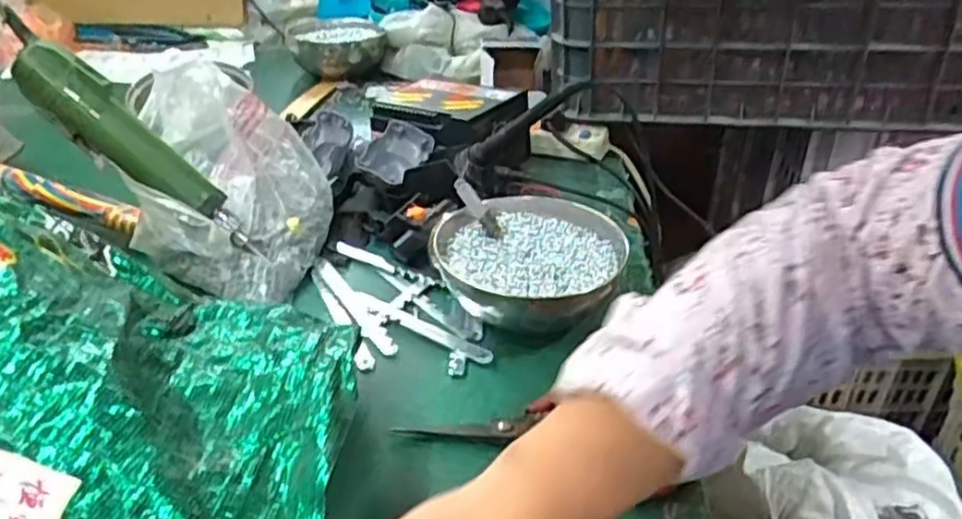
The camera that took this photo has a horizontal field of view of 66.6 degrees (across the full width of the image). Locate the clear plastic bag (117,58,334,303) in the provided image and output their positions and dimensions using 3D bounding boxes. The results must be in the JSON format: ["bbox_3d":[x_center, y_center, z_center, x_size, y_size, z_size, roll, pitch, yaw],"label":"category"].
[{"bbox_3d":[-0.219,-0.073,0.630,0.151,0.164,0.134,0,32,-1],"label":"clear plastic bag"}]

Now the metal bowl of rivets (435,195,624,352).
[{"bbox_3d":[0.036,0.010,0.614,0.162,0.068,0.147,5,32,8],"label":"metal bowl of rivets"}]

